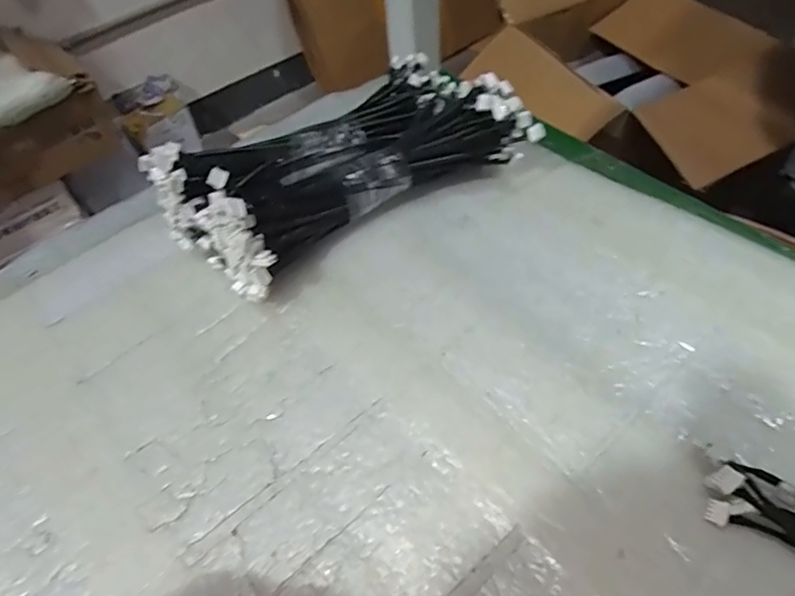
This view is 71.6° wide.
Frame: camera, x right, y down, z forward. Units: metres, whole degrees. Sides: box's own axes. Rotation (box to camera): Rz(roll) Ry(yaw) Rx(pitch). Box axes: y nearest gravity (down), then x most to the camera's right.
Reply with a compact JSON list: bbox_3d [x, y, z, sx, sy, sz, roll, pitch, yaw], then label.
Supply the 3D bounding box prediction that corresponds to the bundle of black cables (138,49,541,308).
[{"bbox_3d":[-0.043,-0.109,0.445,0.278,0.074,0.151,-28,55,-17],"label":"bundle of black cables"}]

